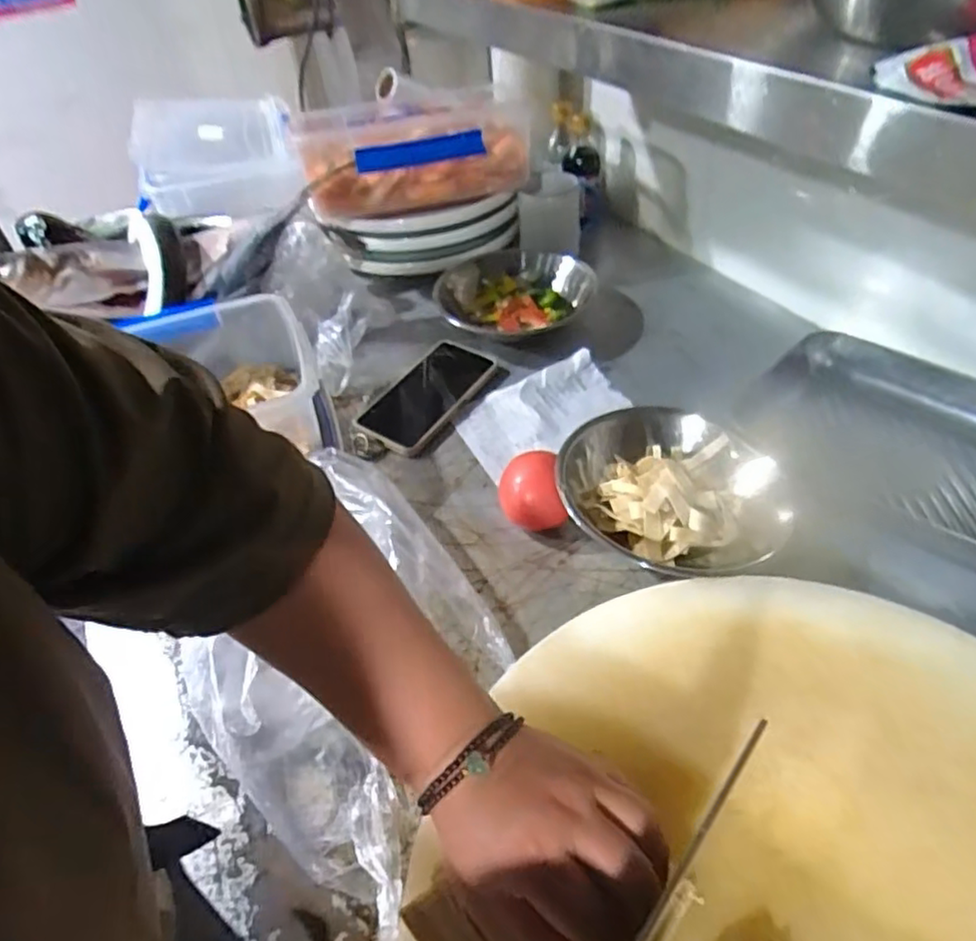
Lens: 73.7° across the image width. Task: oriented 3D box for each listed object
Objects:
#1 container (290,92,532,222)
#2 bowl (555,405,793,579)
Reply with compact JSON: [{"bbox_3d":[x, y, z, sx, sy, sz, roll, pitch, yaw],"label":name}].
[{"bbox_3d":[-0.088,-0.384,0.796,0.272,0.124,0.102,-4,45,2],"label":"container"},{"bbox_3d":[0.156,0.019,0.554,0.168,0.051,0.180,-3,46,3],"label":"bowl"}]

